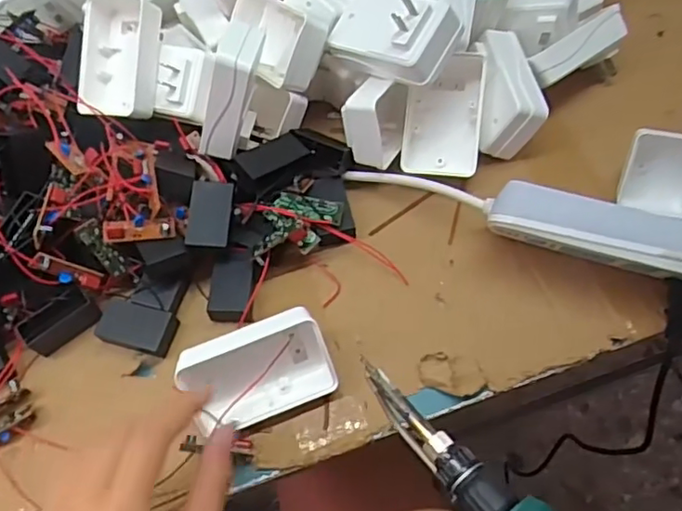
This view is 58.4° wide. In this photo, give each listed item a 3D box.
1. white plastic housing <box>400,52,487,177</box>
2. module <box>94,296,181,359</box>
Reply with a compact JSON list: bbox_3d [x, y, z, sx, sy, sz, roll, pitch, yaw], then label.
[{"bbox_3d":[0.077,-0.105,0.460,0.056,0.026,0.090,4,86,19],"label":"white plastic housing"},{"bbox_3d":[-0.143,0.050,0.424,0.051,0.018,0.031,9,62,10],"label":"module"}]

